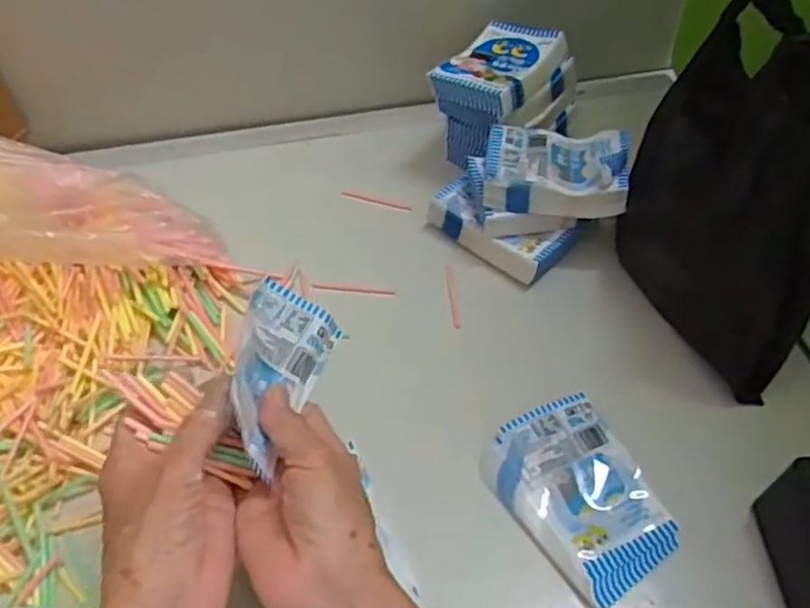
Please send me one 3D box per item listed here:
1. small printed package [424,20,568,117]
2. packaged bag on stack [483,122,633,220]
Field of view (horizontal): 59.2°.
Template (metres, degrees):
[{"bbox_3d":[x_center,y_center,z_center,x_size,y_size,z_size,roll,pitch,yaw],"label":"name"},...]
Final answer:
[{"bbox_3d":[0.078,-0.196,0.594,0.071,0.030,0.113,32,59,22],"label":"small printed package"},{"bbox_3d":[0.115,-0.104,0.543,0.102,0.040,0.071,6,53,5],"label":"packaged bag on stack"}]

